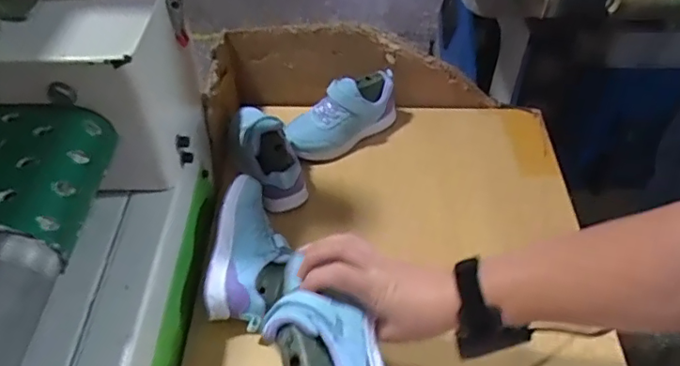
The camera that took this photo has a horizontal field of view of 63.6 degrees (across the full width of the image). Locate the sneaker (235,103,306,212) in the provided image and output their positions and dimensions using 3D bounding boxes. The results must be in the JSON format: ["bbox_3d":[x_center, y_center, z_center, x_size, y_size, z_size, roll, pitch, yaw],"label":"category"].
[{"bbox_3d":[-0.100,-0.049,0.735,0.072,0.080,0.172,-20,51,-17],"label":"sneaker"}]

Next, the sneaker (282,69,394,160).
[{"bbox_3d":[0.009,-0.093,0.772,0.175,0.080,0.067,-23,52,-20],"label":"sneaker"}]

